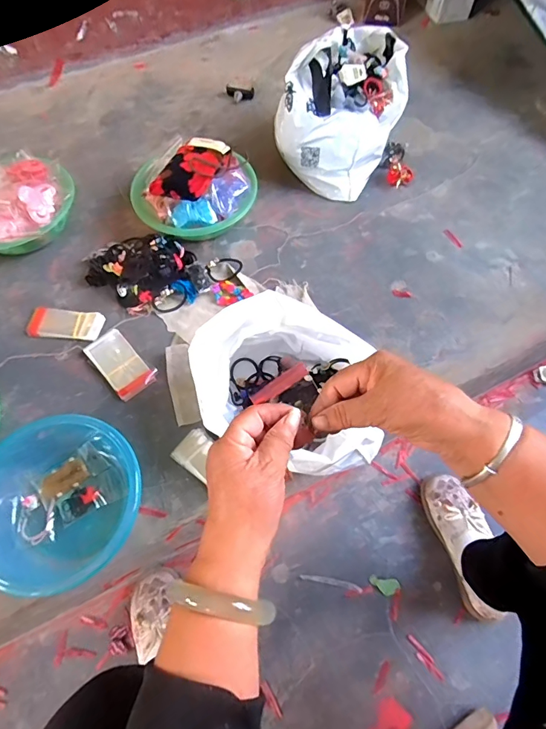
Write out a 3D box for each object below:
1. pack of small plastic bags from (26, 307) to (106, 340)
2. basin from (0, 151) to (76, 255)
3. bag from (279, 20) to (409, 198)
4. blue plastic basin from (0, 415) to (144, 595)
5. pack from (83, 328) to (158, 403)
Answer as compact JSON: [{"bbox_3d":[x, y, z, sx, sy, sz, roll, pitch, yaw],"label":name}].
[{"bbox_3d":[-0.367,-0.071,0.748,0.128,0.015,0.054,8,63,4],"label":"pack of small plastic bags"},{"bbox_3d":[-0.502,-0.303,0.820,0.208,0.108,0.226,0,63,0],"label":"basin"},{"bbox_3d":[0.159,-0.545,0.889,0.203,0.200,0.328,26,66,13],"label":"bag"},{"bbox_3d":[-0.294,0.179,0.593,0.223,0.077,0.211,0,63,0],"label":"blue plastic basin"},{"bbox_3d":[-0.258,-0.003,0.712,0.130,0.021,0.069,41,70,19],"label":"pack"}]

